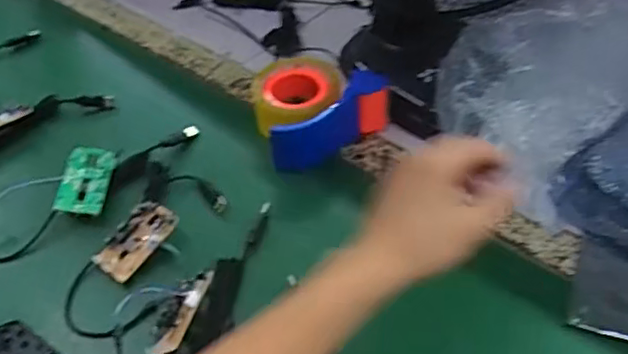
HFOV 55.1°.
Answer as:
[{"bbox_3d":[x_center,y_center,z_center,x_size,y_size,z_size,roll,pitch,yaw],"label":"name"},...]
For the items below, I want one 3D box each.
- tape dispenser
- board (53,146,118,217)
[{"bbox_3d":[-0.010,-0.080,0.679,0.150,0.071,0.133,-30,53,-24],"label":"tape dispenser"},{"bbox_3d":[-0.240,0.004,0.639,0.049,0.010,0.081,11,55,-5],"label":"board"}]

